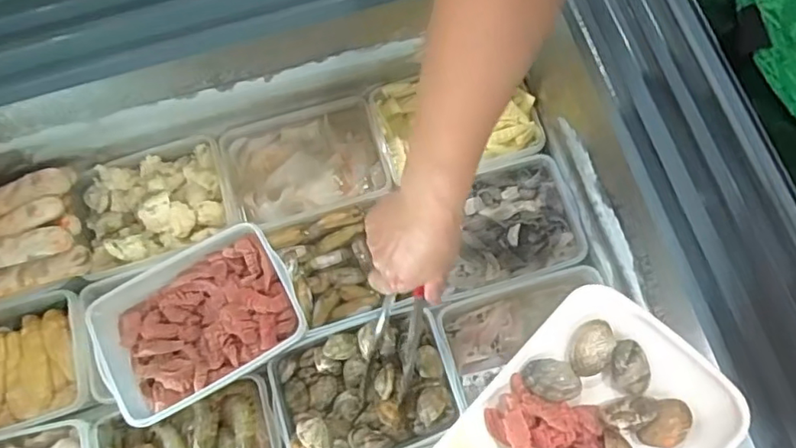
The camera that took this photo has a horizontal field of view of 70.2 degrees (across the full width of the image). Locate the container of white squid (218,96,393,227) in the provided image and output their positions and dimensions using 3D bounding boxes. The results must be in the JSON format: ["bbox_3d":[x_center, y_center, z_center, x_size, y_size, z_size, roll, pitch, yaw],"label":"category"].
[{"bbox_3d":[-0.107,-0.063,0.647,0.175,0.039,0.122,-16,73,0],"label":"container of white squid"}]

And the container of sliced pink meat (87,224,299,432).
[{"bbox_3d":[-0.190,0.101,0.552,0.192,0.068,0.132,-29,74,-4],"label":"container of sliced pink meat"}]

